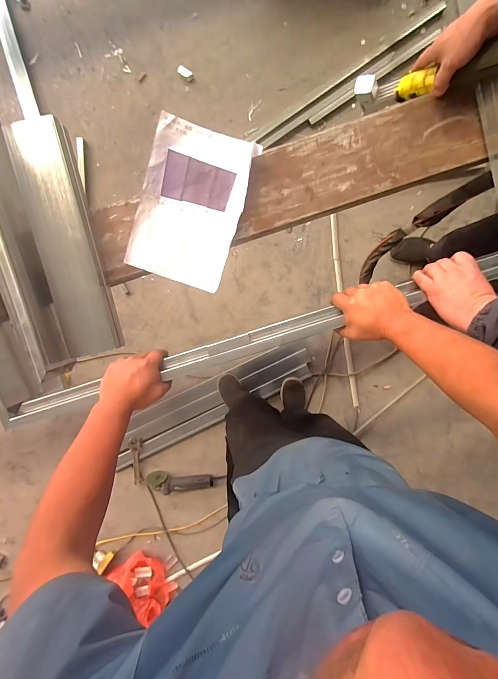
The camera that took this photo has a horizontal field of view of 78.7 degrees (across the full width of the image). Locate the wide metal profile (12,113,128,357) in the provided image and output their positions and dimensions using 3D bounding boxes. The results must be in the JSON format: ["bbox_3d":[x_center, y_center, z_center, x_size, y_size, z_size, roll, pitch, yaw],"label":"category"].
[{"bbox_3d":[-0.358,-0.190,0.602,0.104,0.041,0.438,-10,98,1],"label":"wide metal profile"}]

